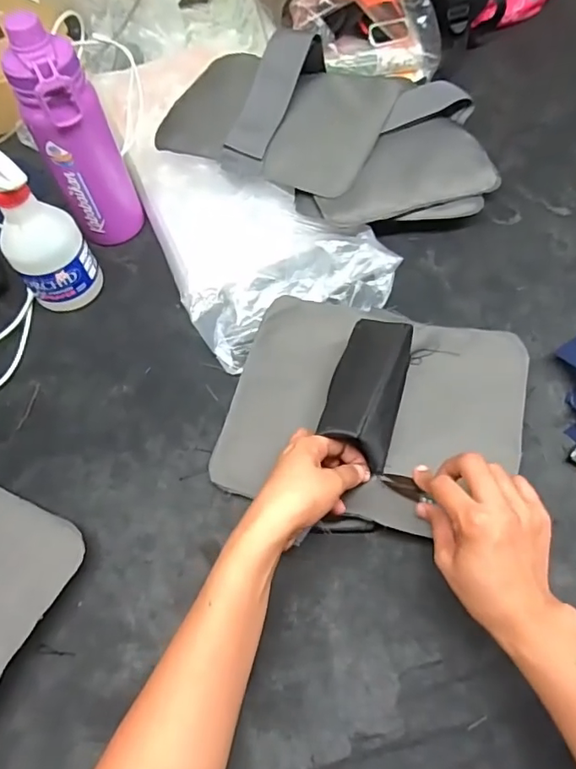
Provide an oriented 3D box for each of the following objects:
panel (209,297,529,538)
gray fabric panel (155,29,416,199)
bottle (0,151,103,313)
[{"bbox_3d":[0.070,0.012,0.472,0.271,0.073,0.222,13,62,12],"label":"panel"},{"bbox_3d":[-0.012,-0.349,0.652,0.267,0.084,0.215,21,64,15],"label":"gray fabric panel"},{"bbox_3d":[-0.261,-0.158,0.536,0.077,0.185,0.071,-33,63,-14],"label":"bottle"}]

